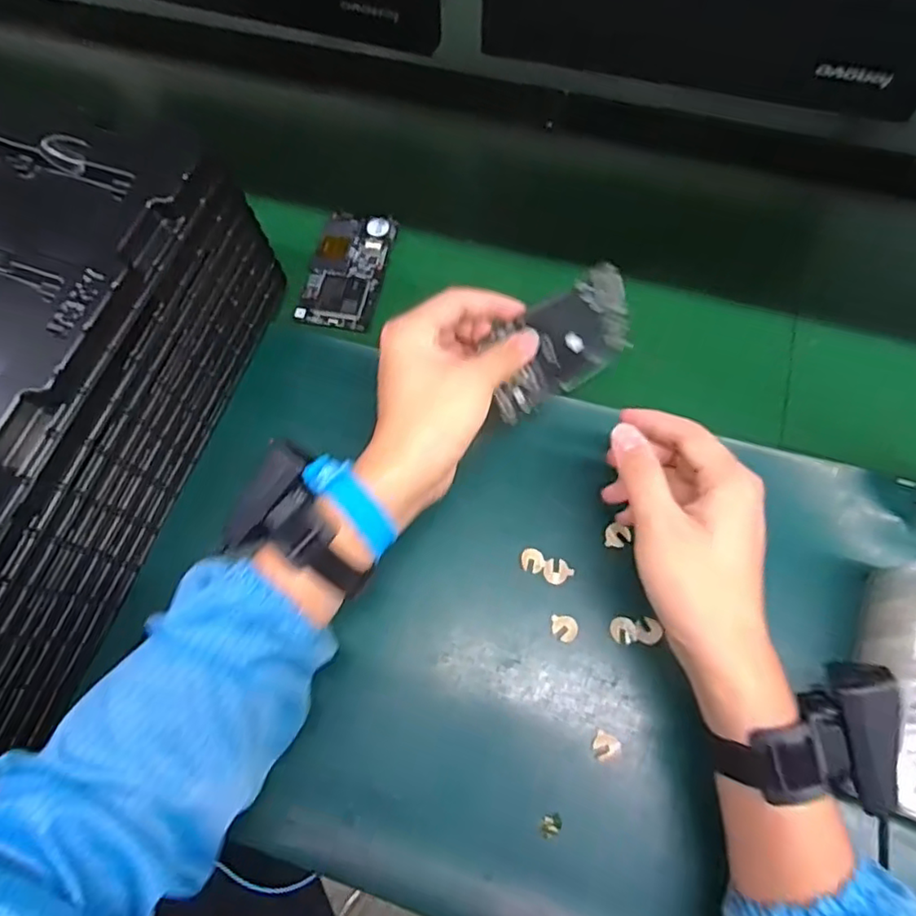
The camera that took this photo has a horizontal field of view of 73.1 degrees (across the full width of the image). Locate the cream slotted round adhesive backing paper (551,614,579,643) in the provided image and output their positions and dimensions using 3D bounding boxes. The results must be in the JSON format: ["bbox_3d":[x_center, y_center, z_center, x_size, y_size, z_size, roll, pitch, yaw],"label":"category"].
[{"bbox_3d":[0.074,0.117,0.426,0.018,0.004,0.018,-1,68,1],"label":"cream slotted round adhesive backing paper"}]

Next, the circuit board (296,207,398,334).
[{"bbox_3d":[-0.099,-0.171,0.552,0.065,0.013,0.121,10,69,6],"label":"circuit board"}]

